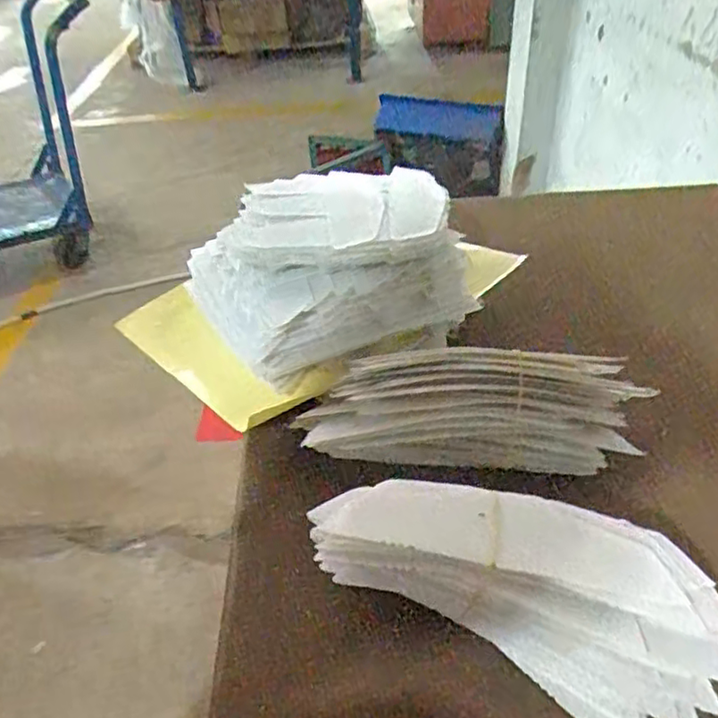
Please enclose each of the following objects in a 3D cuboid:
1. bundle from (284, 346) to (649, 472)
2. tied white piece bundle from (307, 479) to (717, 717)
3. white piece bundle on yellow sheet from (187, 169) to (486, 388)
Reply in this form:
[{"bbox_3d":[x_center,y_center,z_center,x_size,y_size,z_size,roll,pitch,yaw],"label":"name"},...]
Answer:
[{"bbox_3d":[0.075,0.036,0.477,0.241,0.080,0.066,-2,38,3],"label":"bundle"},{"bbox_3d":[0.081,0.125,0.375,0.231,0.076,0.089,15,41,23],"label":"tied white piece bundle"},{"bbox_3d":[-0.027,-0.082,0.586,0.226,0.113,0.200,-15,39,-13],"label":"white piece bundle on yellow sheet"}]

